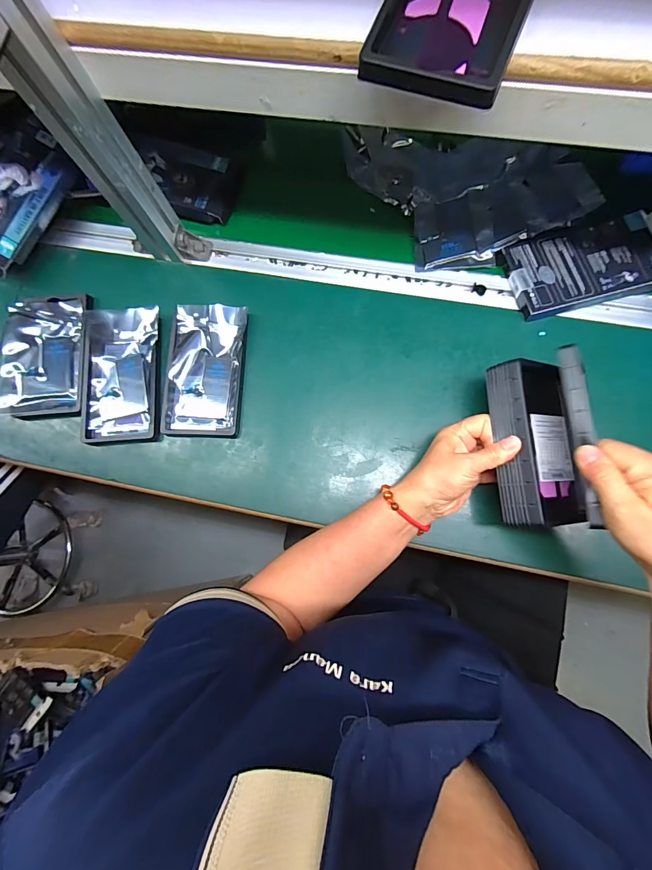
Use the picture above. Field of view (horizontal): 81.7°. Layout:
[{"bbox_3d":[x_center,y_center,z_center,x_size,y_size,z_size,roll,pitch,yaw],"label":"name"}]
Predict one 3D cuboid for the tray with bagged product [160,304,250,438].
[{"bbox_3d":[-0.149,-0.079,0.466,0.094,0.015,0.160,3,79,5],"label":"tray with bagged product"}]

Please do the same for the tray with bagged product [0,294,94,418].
[{"bbox_3d":[-0.361,-0.104,0.480,0.108,0.016,0.155,-3,79,4],"label":"tray with bagged product"}]

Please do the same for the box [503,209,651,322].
[{"bbox_3d":[0.319,-0.205,0.446,0.190,0.013,0.093,-14,78,2],"label":"box"}]

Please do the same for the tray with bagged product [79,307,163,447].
[{"bbox_3d":[-0.257,-0.076,0.471,0.099,0.010,0.165,-2,79,4],"label":"tray with bagged product"}]

